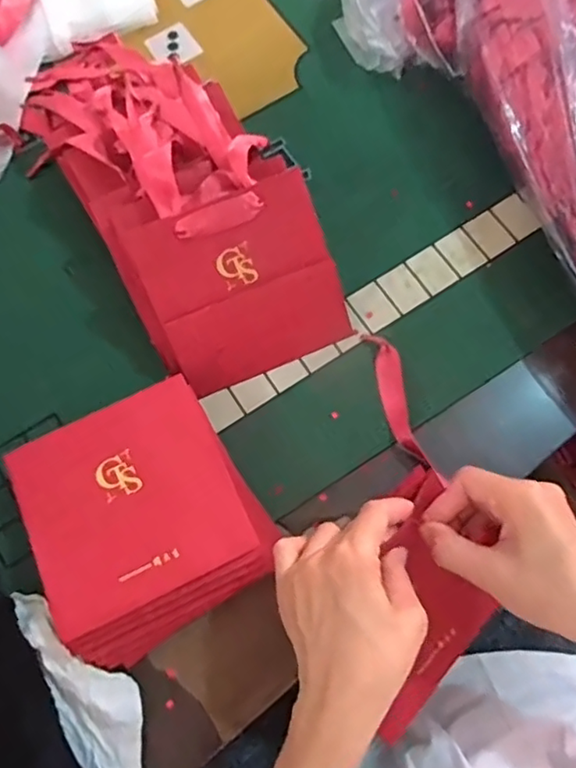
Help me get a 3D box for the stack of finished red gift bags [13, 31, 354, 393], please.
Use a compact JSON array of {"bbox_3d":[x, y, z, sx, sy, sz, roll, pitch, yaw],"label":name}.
[{"bbox_3d":[-0.089,-0.160,0.488,0.158,0.087,0.332,-33,78,-10],"label":"stack of finished red gift bags"}]

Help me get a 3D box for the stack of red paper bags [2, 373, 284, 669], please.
[{"bbox_3d":[-0.106,0.093,0.440,0.150,0.052,0.167,-32,78,-9],"label":"stack of red paper bags"}]

